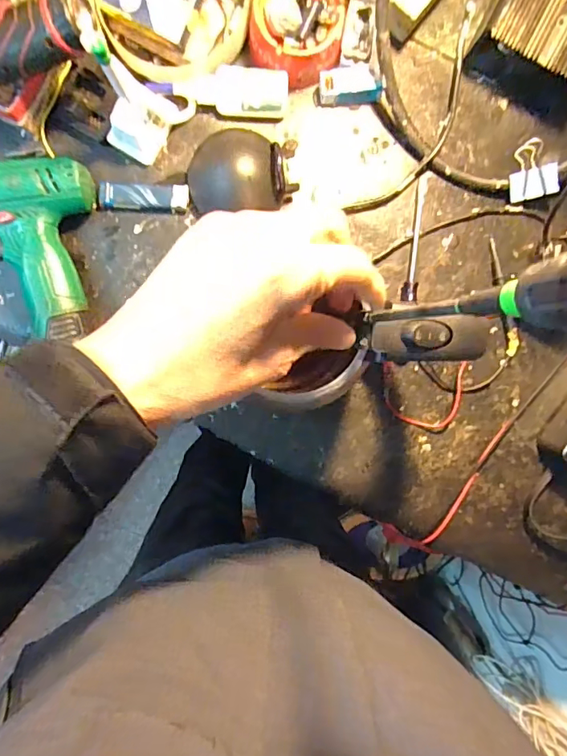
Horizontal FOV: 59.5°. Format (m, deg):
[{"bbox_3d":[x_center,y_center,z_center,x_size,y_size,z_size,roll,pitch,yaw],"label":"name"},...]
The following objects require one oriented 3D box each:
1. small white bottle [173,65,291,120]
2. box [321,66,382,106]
[{"bbox_3d":[-0.048,-0.262,0.455,0.101,0.025,0.037,3,97,-3],"label":"small white bottle"},{"bbox_3d":[0.062,-0.276,0.470,0.056,0.019,0.030,-7,97,-2],"label":"box"}]

